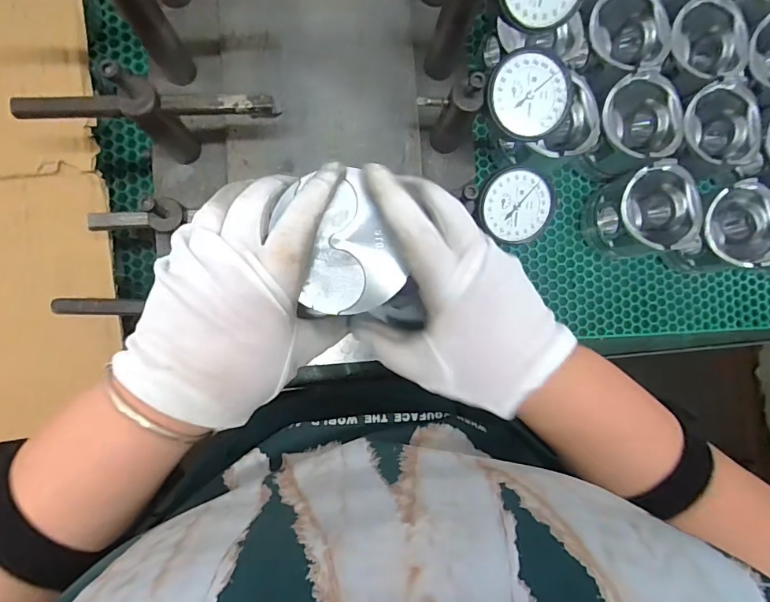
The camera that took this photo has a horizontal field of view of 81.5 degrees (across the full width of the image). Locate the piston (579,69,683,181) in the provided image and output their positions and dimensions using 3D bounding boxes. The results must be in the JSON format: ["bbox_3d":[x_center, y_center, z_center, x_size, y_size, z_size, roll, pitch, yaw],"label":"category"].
[{"bbox_3d":[0.248,-0.176,0.465,0.083,0.083,0.081,0,89,-7],"label":"piston"}]

